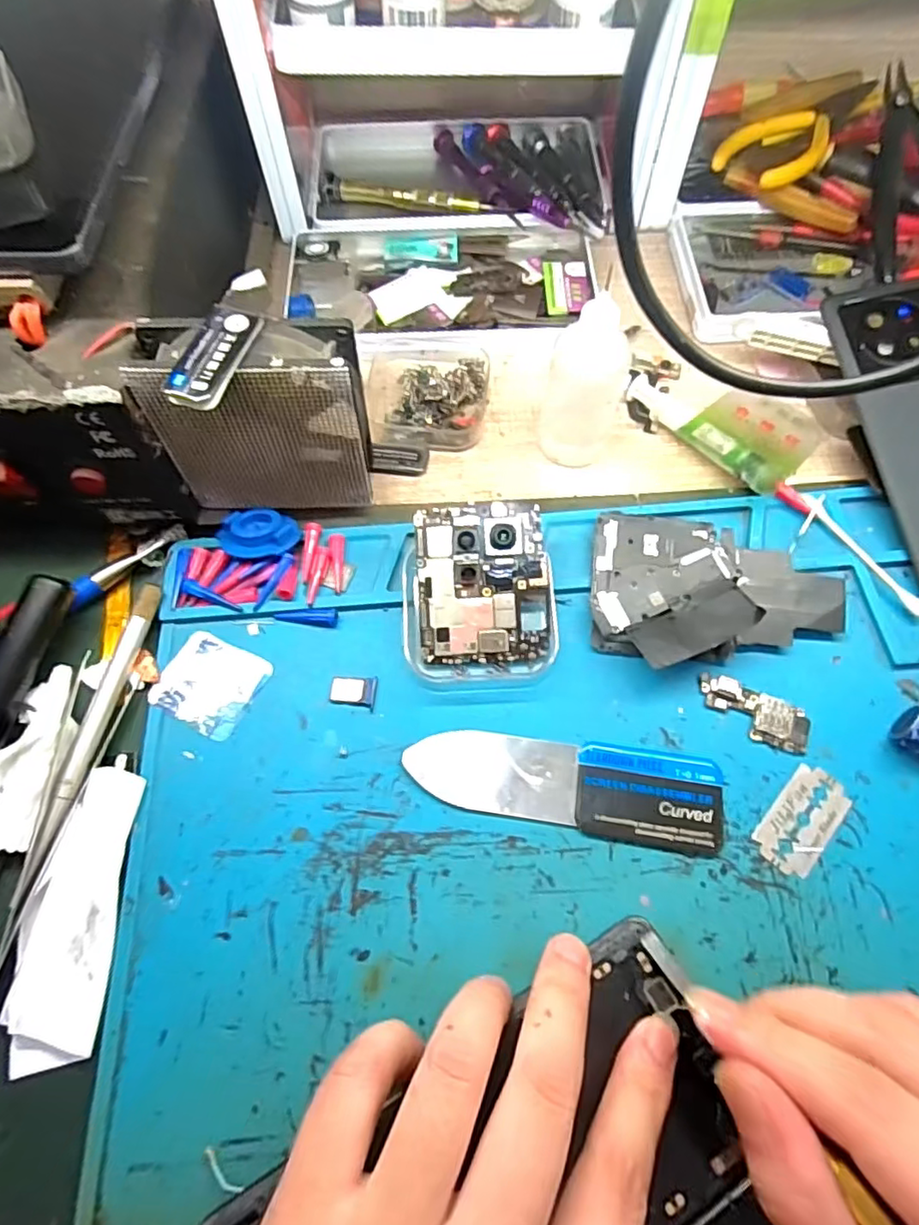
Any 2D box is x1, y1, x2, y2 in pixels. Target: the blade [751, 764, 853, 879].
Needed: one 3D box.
[{"bbox_3d":[0.130,0.077,0.226,0.022,0.004,0.042,40,73,16],"label":"blade"}]

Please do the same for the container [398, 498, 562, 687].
[{"bbox_3d":[0.008,-0.008,0.253,0.062,0.025,0.069,-4,67,-1],"label":"container"}]

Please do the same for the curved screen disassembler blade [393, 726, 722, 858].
[{"bbox_3d":[0.041,0.065,0.233,0.119,0.004,0.035,8,67,5],"label":"curved screen disassembler blade"}]

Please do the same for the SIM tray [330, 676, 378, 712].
[{"bbox_3d":[-0.044,0.032,0.248,0.019,0.004,0.013,4,67,3],"label":"SIM tray"}]

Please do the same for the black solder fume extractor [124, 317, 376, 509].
[{"bbox_3d":[-0.079,-0.075,0.251,0.081,0.081,0.037,-6,67,-1],"label":"black solder fume extractor"}]

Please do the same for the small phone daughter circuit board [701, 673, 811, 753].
[{"bbox_3d":[0.119,0.040,0.243,0.044,0.004,0.021,21,69,10],"label":"small phone daughter circuit board"}]

